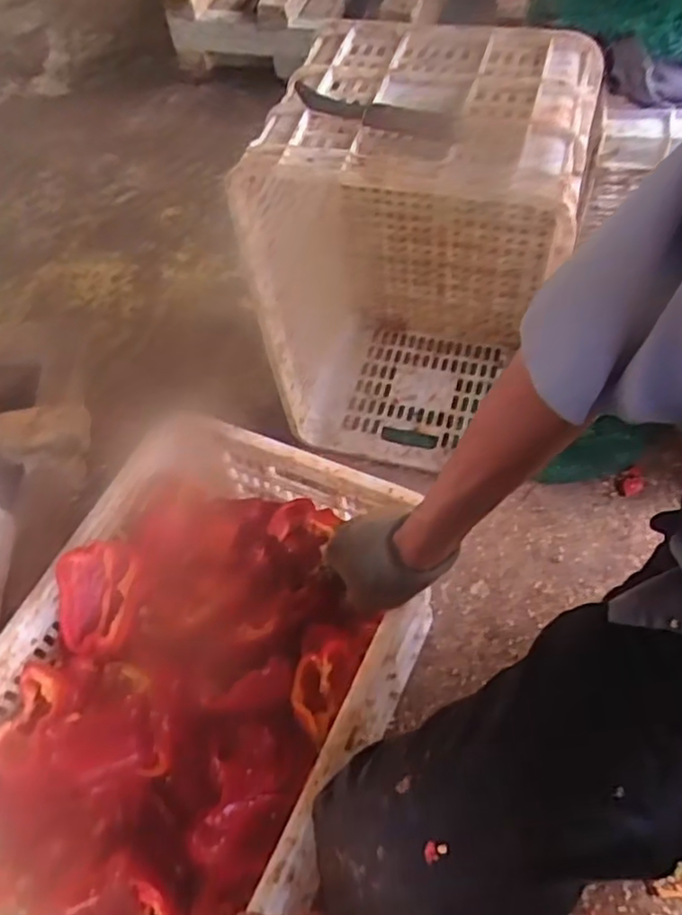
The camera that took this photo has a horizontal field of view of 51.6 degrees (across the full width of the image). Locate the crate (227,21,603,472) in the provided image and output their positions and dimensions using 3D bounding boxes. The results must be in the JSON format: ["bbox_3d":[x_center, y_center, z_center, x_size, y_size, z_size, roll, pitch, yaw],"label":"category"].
[{"bbox_3d":[0.094,-0.251,0.971,0.373,0.531,0.299,9,59,9],"label":"crate"}]

